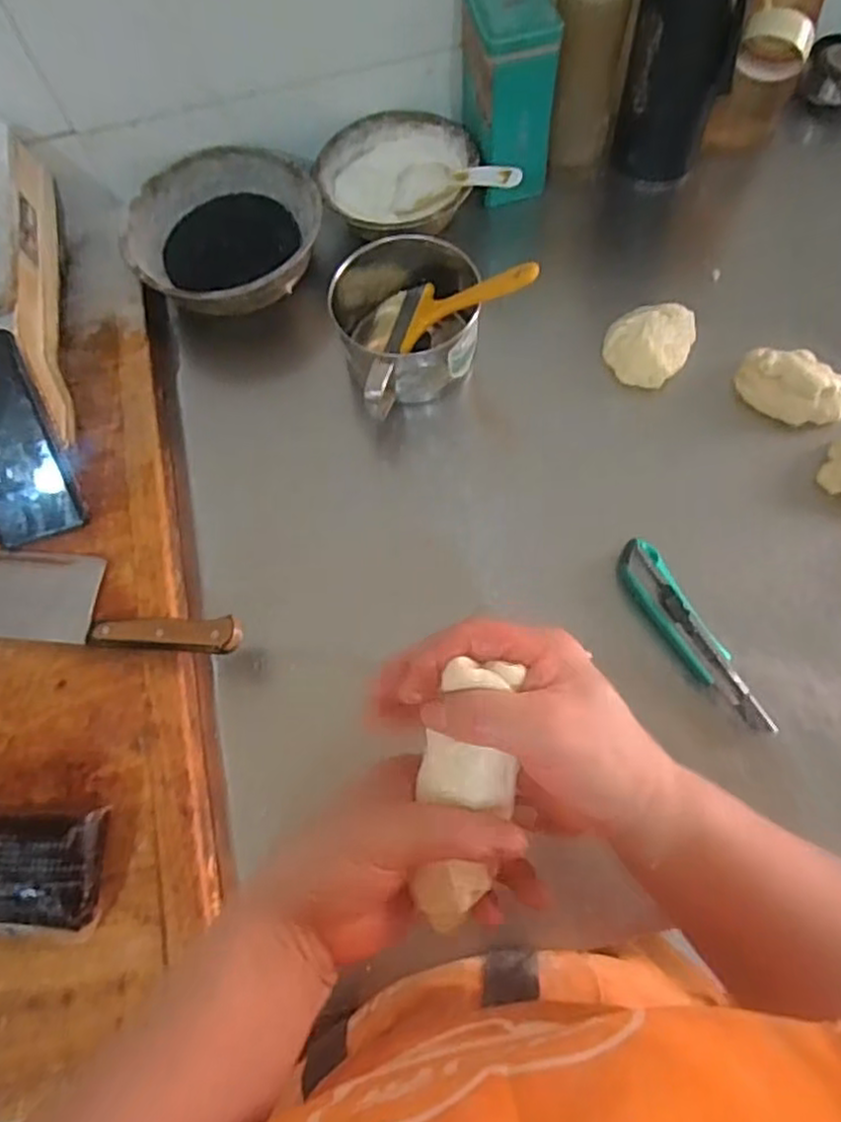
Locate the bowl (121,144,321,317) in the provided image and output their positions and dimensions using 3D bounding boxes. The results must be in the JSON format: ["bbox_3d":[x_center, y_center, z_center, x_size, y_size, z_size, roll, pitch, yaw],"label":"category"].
[{"bbox_3d":[-0.195,-0.322,0.710,0.183,0.076,0.174,-2,68,4],"label":"bowl"}]

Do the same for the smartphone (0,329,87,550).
[{"bbox_3d":[-0.335,-0.096,0.566,0.070,0.011,0.162,-21,104,-15],"label":"smartphone"}]

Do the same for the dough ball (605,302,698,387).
[{"bbox_3d":[0.214,-0.204,0.654,0.072,0.037,0.077,-2,68,4],"label":"dough ball"}]

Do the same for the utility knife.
[{"bbox_3d":[0.216,0.061,0.561,0.035,0.024,0.171,-29,69,-7],"label":"utility knife"}]

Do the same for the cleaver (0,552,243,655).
[{"bbox_3d":[-0.284,0.026,0.550,0.299,0.025,0.073,5,69,4],"label":"cleaver"}]

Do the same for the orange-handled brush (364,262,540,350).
[{"bbox_3d":[0.023,-0.230,0.622,0.177,0.015,0.077,-5,63,40],"label":"orange-handled brush"}]

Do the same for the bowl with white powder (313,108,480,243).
[{"bbox_3d":[-0.023,-0.376,0.702,0.151,0.051,0.141,-2,68,4],"label":"bowl with white powder"}]

